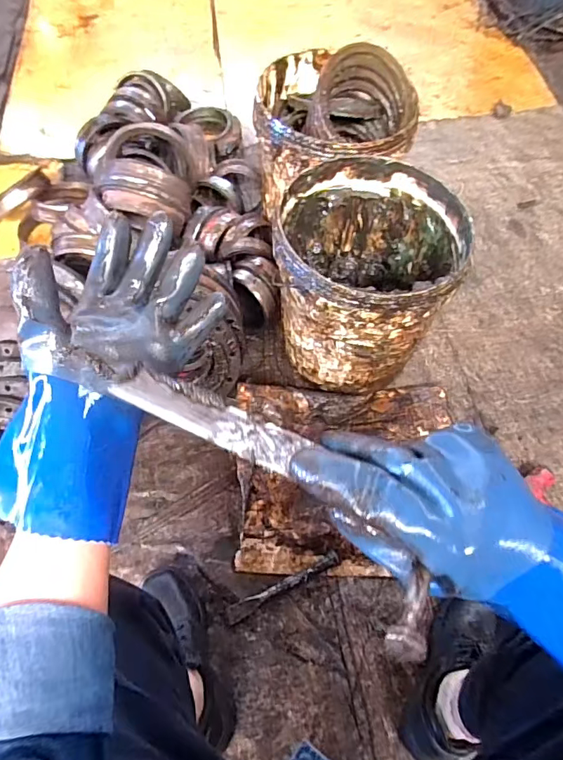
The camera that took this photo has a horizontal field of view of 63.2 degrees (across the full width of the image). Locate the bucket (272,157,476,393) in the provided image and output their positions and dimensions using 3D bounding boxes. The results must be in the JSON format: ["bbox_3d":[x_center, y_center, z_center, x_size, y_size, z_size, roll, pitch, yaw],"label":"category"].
[{"bbox_3d":[0.144,-0.186,0.838,0.301,0.291,0.311,0,63,0],"label":"bucket"}]

